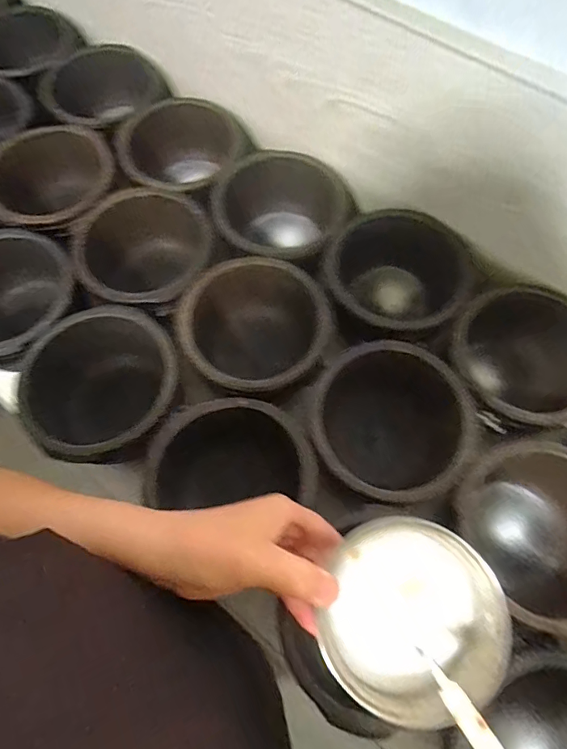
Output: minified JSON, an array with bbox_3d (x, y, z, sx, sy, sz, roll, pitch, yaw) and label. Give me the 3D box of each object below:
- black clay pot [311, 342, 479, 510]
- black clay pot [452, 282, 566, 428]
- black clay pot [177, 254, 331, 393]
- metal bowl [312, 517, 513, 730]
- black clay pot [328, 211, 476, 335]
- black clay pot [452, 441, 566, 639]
[{"bbox_3d":[0.098,0.049,0.443,0.140,0.091,0.140,0,68,1],"label":"black clay pot"},{"bbox_3d":[0.243,-0.009,0.456,0.138,0.093,0.135,0,68,1],"label":"black clay pot"},{"bbox_3d":[-0.028,-0.041,0.482,0.137,0.087,0.147,0,68,1],"label":"black clay pot"},{"bbox_3d":[0.078,0.141,0.280,0.117,0.050,0.101,-38,72,-13],"label":"metal bowl"},{"bbox_3d":[0.118,-0.095,0.505,0.148,0.088,0.142,0,68,1],"label":"black clay pot"},{"bbox_3d":[0.222,0.138,0.398,0.130,0.086,0.143,0,68,1],"label":"black clay pot"}]

